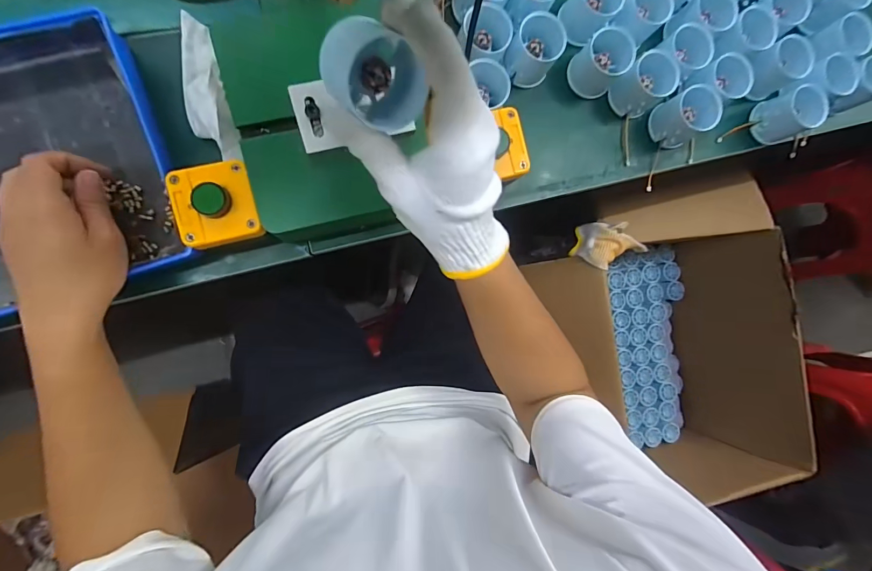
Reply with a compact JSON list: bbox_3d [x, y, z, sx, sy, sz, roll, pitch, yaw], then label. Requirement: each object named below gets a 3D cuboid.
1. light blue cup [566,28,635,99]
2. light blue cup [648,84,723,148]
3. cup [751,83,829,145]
[{"bbox_3d":[0.184,-0.248,0.434,0.054,0.046,0.053,41,83,-6],"label":"light blue cup"},{"bbox_3d":[0.289,-0.196,0.448,0.051,0.052,0.052,0,89,-9],"label":"light blue cup"},{"bbox_3d":[0.429,-0.208,0.472,0.052,0.049,0.054,-22,92,-9],"label":"cup"}]

